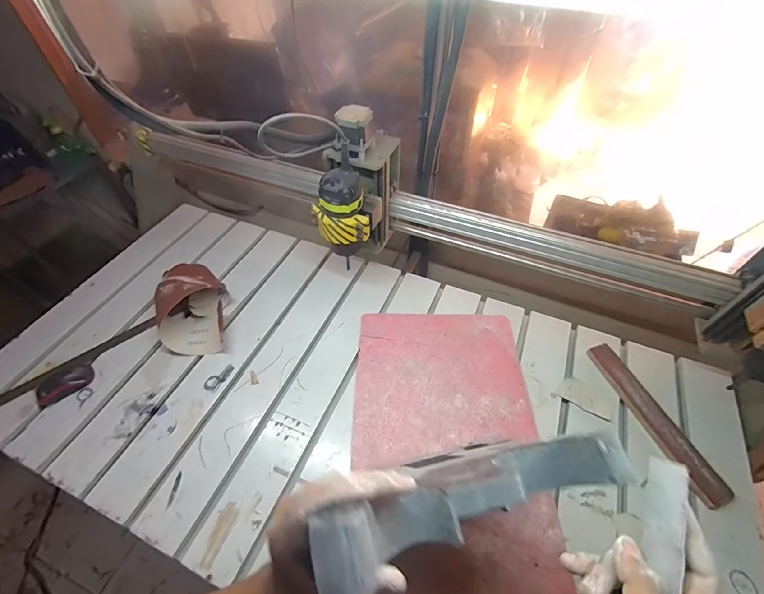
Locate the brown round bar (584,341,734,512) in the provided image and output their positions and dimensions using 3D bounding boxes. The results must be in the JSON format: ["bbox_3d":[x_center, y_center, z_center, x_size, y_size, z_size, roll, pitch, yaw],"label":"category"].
[{"bbox_3d":[0.504,0.219,0.668,0.053,0.035,0.308,-14,52,-12],"label":"brown round bar"}]

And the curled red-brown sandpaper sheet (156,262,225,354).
[{"bbox_3d":[-0.421,0.015,0.796,0.150,0.103,0.203,-4,51,-4],"label":"curled red-brown sandpaper sheet"}]

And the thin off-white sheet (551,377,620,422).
[{"bbox_3d":[0.398,0.194,0.698,0.106,0.013,0.057,26,55,19],"label":"thin off-white sheet"}]

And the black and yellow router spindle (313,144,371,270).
[{"bbox_3d":[-0.075,-0.148,0.680,0.082,0.190,0.088,-27,56,-19],"label":"black and yellow router spindle"}]

